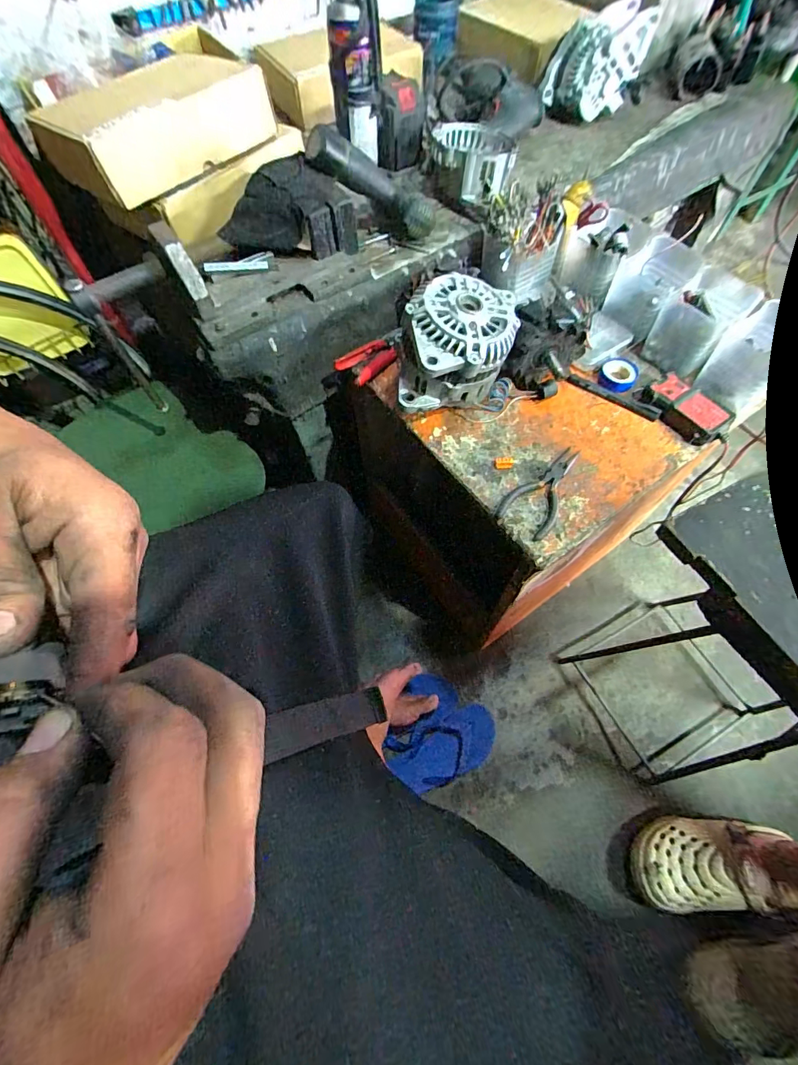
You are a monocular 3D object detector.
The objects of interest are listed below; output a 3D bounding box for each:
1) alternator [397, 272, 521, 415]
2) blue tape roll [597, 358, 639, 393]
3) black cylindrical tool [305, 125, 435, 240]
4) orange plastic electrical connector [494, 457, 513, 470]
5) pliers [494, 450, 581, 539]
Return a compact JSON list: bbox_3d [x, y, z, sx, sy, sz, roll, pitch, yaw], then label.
[{"bbox_3d":[0.074,-0.236,0.571,0.142,0.119,0.157,6,64,5],"label":"alternator"},{"bbox_3d":[0.317,-0.227,0.641,0.051,0.016,0.058,25,67,13],"label":"blue tape roll"},{"bbox_3d":[-0.033,-0.494,0.626,0.198,0.043,0.053,20,62,-25],"label":"black cylindrical tool"},{"bbox_3d":[0.139,-0.092,0.583,0.026,0.005,0.018,-3,64,1],"label":"orange plastic electrical connector"},{"bbox_3d":[0.186,-0.059,0.561,0.065,0.010,0.147,34,70,17],"label":"pliers"}]

